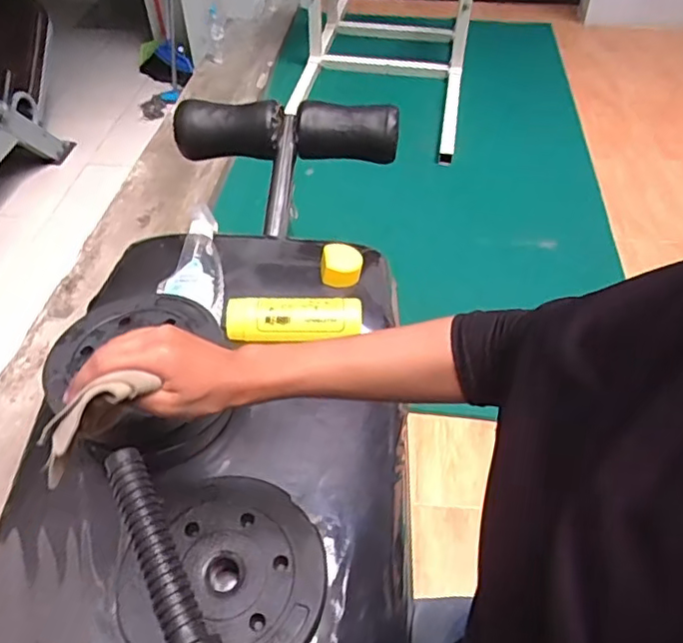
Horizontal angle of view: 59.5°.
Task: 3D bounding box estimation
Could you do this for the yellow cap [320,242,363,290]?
[{"bbox_3d":[-0.002,-0.087,0.910,0.067,0.047,0.056,-3,47,-3],"label":"yellow cap"}]

